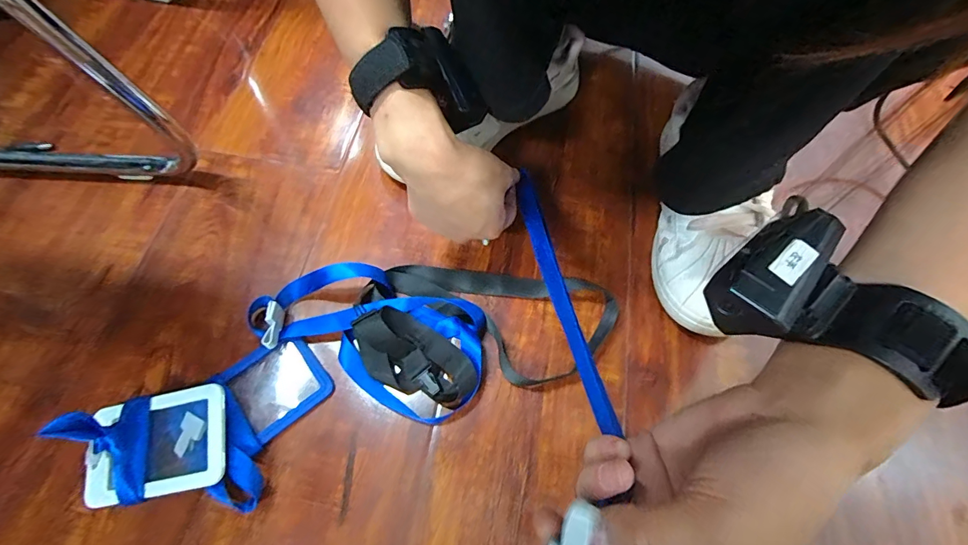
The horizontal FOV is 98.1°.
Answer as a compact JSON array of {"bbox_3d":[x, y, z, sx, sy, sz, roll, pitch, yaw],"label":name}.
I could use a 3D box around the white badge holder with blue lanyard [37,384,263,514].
[{"bbox_3d":[-0.228,0.124,0.298,0.128,0.050,0.081,-1,65,-1],"label":"white badge holder with blue lanyard"}]

